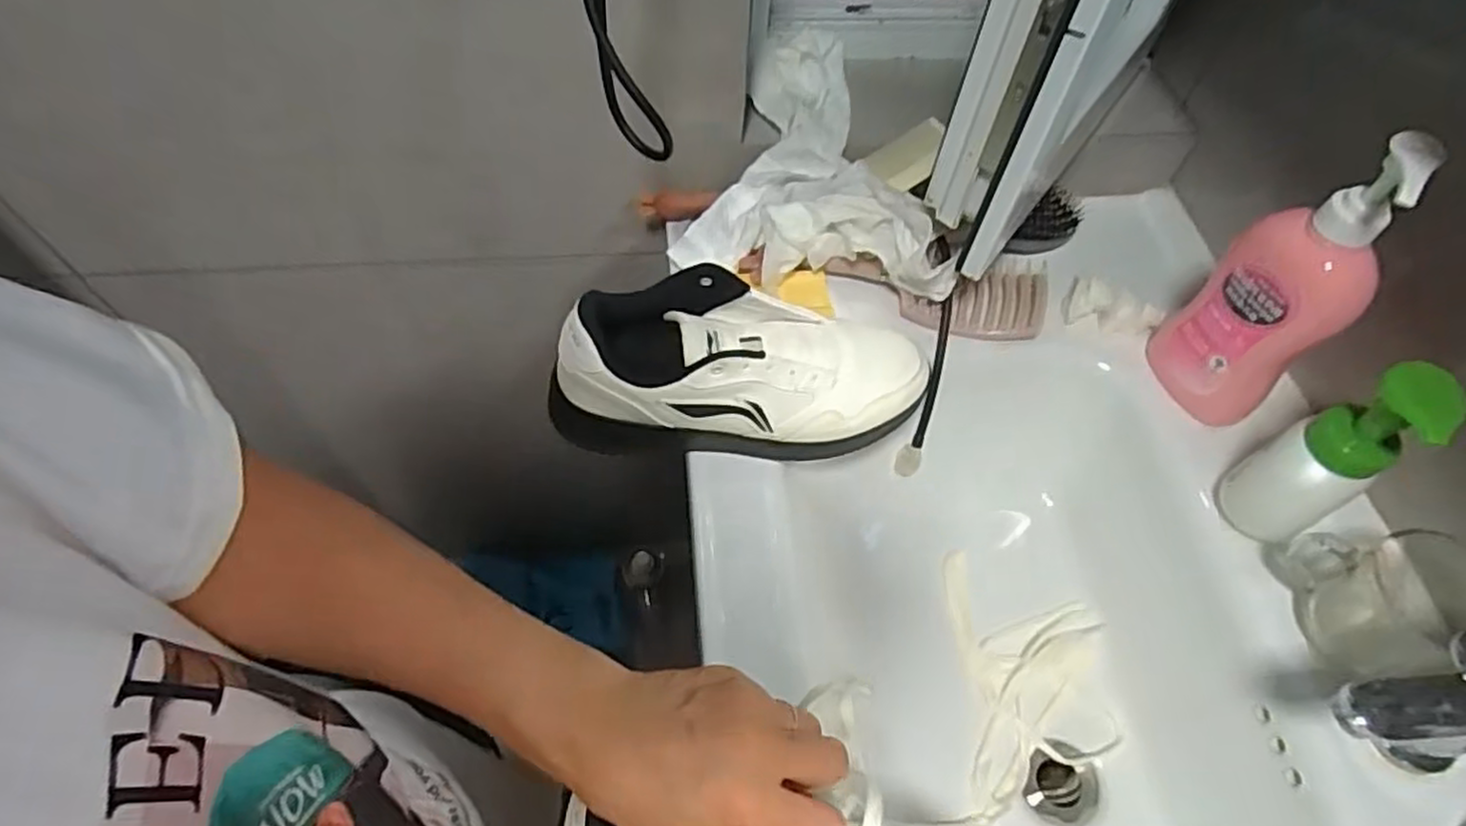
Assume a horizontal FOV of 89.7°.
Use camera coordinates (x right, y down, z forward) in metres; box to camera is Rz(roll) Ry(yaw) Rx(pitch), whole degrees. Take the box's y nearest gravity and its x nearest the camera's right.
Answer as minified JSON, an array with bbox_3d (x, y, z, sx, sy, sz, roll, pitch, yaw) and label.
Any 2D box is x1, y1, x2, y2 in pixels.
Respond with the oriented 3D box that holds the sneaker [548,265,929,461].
[{"bbox_3d":[0.008,-0.033,0.533,0.271,0.106,0.094,-3,57,-4],"label":"sneaker"}]

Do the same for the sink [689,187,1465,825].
[{"bbox_3d":[0.240,0.283,0.484,0.485,0.138,0.767,-5,58,-6],"label":"sink"}]

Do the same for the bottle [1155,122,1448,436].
[{"bbox_3d":[0.380,-0.087,0.509,0.047,0.230,0.076,-6,58,-6],"label":"bottle"}]

